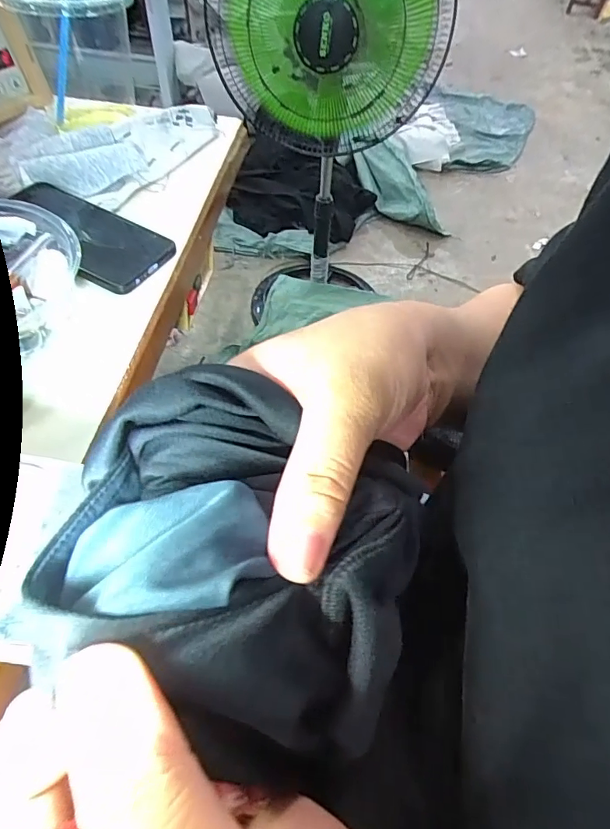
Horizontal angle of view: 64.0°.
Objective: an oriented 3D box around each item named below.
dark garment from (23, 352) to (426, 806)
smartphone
[{"bbox_3d":[-0.021,0.038,0.150,0.110,0.057,0.104,19,54,11],"label":"dark garment"},{"bbox_3d":[-0.204,-0.169,0.442,0.167,0.014,0.078,31,56,14],"label":"smartphone"}]

